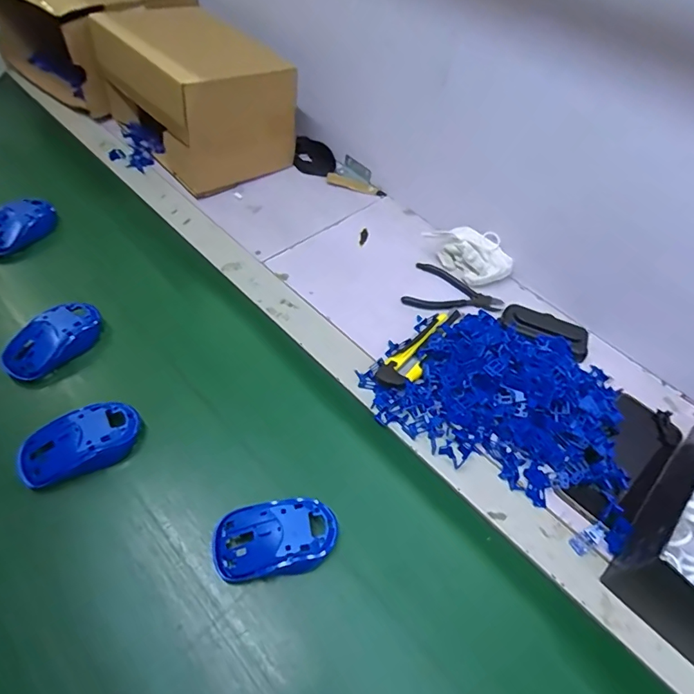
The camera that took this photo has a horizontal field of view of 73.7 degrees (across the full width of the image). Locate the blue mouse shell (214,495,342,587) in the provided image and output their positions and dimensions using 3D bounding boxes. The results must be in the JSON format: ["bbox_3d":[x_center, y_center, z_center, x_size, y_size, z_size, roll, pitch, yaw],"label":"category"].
[{"bbox_3d":[-0.063,0.171,0.410,0.107,0.033,0.060,-7,54,-10],"label":"blue mouse shell"}]

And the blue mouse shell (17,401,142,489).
[{"bbox_3d":[-0.258,0.093,0.449,0.106,0.038,0.057,-19,57,-18],"label":"blue mouse shell"}]

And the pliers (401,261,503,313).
[{"bbox_3d":[0.146,-0.071,0.625,0.125,0.014,0.088,17,54,8],"label":"pliers"}]

